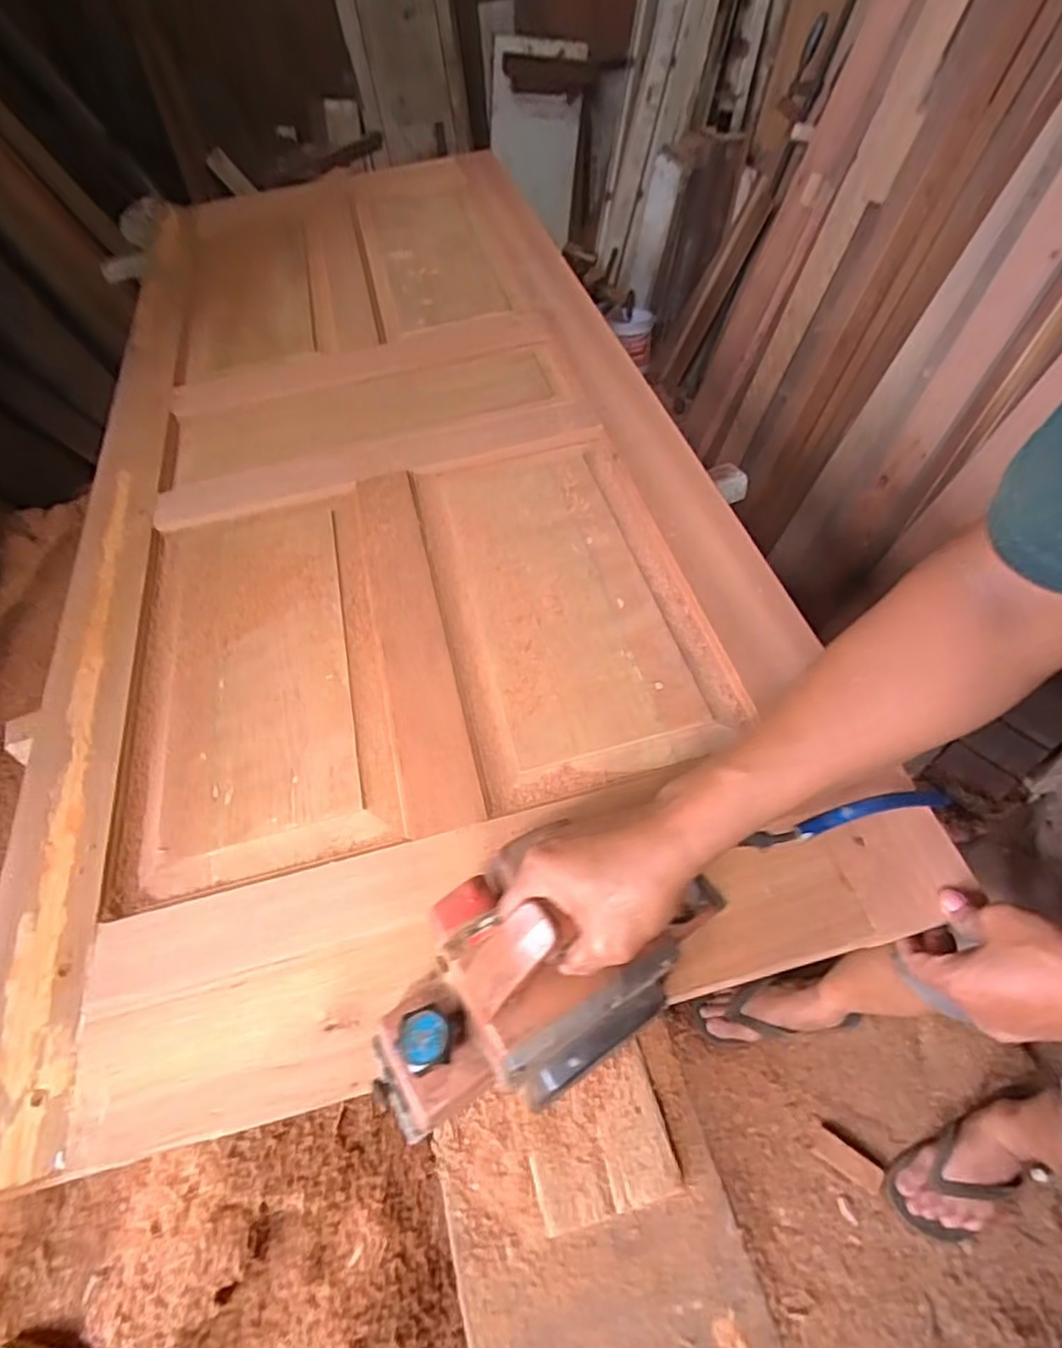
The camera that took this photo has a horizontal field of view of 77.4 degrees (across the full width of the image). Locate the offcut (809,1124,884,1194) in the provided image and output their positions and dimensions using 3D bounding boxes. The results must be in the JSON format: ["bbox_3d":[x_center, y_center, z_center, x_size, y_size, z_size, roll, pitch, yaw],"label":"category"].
[{"bbox_3d":[0.480,0.737,1.007,0.097,0.016,0.041,30,58,22],"label":"offcut"}]

